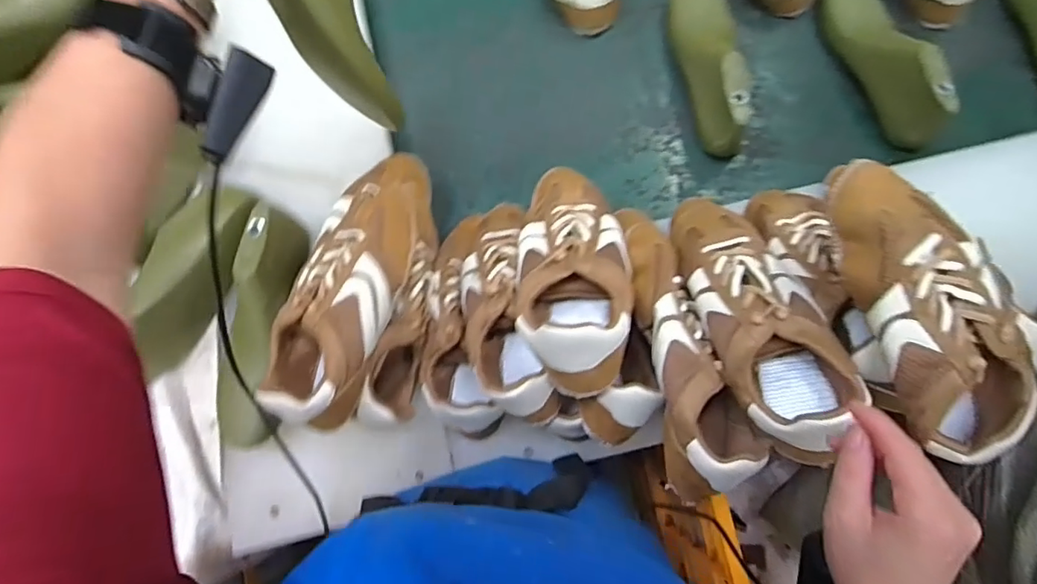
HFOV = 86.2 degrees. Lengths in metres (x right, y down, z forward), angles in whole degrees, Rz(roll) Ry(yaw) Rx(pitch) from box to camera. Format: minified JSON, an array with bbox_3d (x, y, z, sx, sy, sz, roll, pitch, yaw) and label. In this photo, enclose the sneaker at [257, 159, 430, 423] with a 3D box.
[{"bbox_3d":[-0.162,-0.032,0.554,0.117,0.086,0.326,11,62,4],"label":"sneaker"}]

